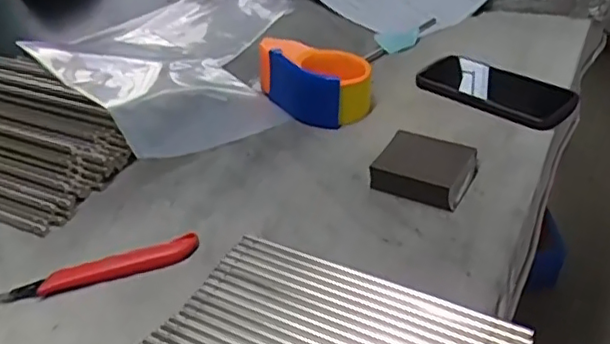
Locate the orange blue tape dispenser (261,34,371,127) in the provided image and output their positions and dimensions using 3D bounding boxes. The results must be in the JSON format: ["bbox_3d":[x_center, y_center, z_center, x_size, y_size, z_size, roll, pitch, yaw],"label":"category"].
[{"bbox_3d":[0.011,-0.105,0.678,0.077,0.061,0.131,-27,41,-30],"label":"orange blue tape dispenser"}]

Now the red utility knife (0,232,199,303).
[{"bbox_3d":[-0.160,0.076,0.480,0.153,0.007,0.024,-14,36,-14],"label":"red utility knife"}]

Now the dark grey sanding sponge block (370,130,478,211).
[{"bbox_3d":[0.110,-0.005,0.556,0.080,0.026,0.071,15,39,24],"label":"dark grey sanding sponge block"}]

